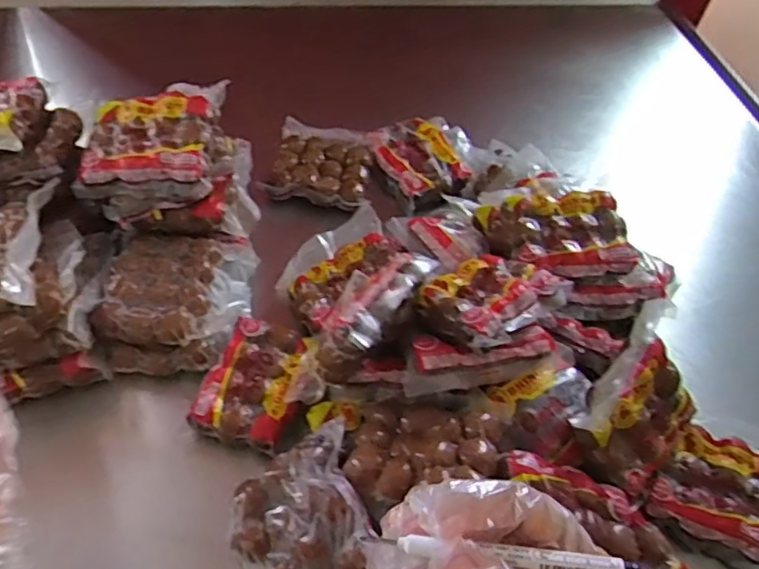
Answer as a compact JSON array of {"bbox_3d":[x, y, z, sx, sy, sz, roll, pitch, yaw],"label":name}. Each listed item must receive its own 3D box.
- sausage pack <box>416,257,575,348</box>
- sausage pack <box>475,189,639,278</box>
[{"bbox_3d":[0.097,0.009,0.557,0.099,0.029,0.123,23,43,37],"label":"sausage pack"},{"bbox_3d":[0.181,-0.057,0.635,0.137,0.044,0.109,0,54,-5],"label":"sausage pack"}]

